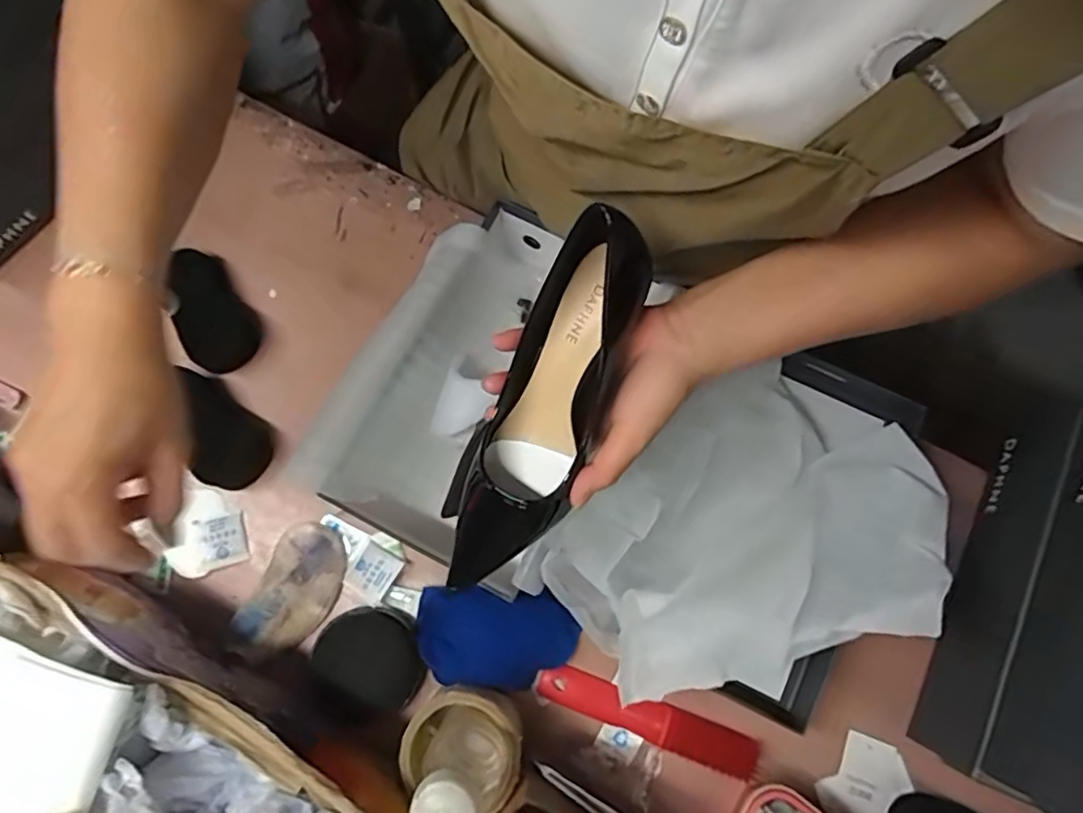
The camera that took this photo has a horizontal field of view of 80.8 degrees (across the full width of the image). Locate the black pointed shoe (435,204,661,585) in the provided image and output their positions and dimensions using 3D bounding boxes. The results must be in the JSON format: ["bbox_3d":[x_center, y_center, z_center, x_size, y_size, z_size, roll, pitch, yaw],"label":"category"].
[{"bbox_3d":[0.002,-0.002,0.393,0.070,0.062,0.232,26,109,6],"label":"black pointed shoe"}]

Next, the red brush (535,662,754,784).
[{"bbox_3d":[0.090,0.270,0.552,0.190,0.018,0.034,20,78,4],"label":"red brush"}]

